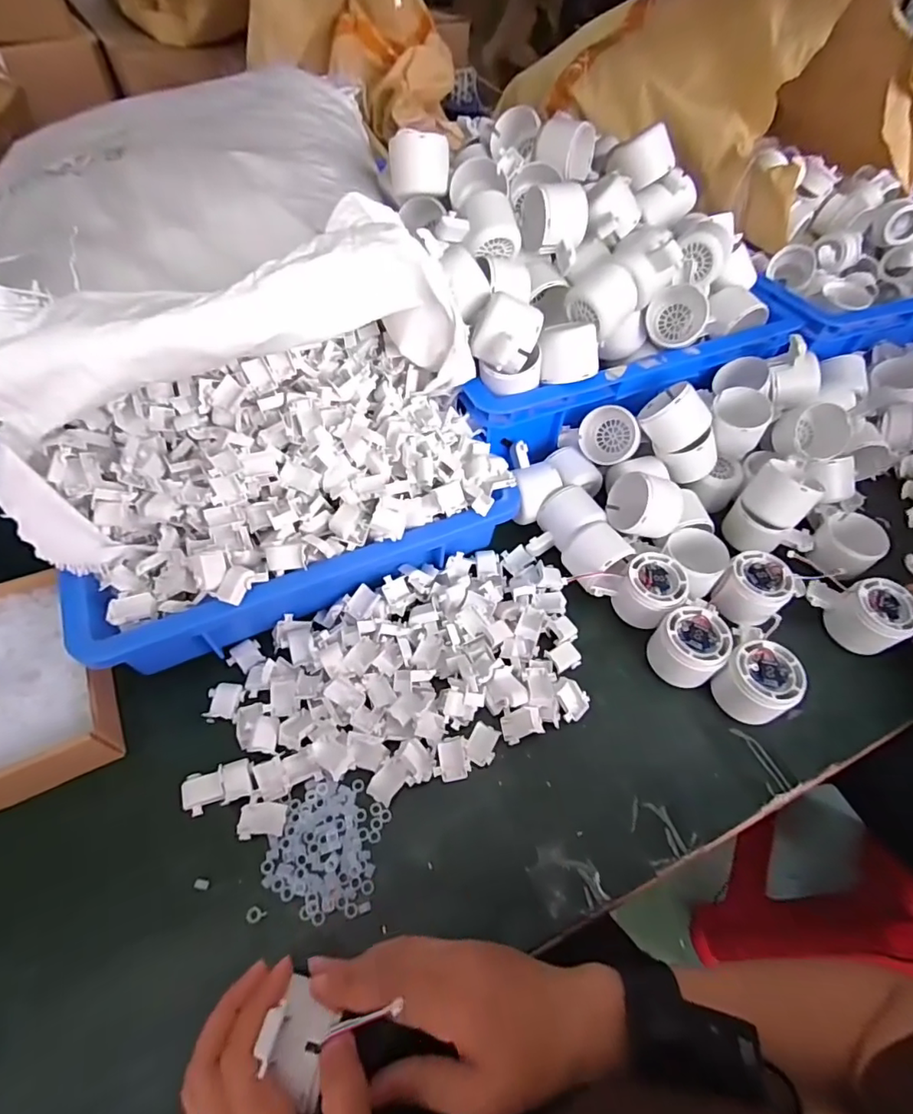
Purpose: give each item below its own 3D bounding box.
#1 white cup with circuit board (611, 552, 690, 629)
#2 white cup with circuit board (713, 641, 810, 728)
[{"bbox_3d":[0.182,0.033,0.497,0.055,0.045,0.056,1,55,-2],"label":"white cup with circuit board"},{"bbox_3d":[0.252,0.110,0.450,0.064,0.050,0.056,-33,63,-23],"label":"white cup with circuit board"}]

